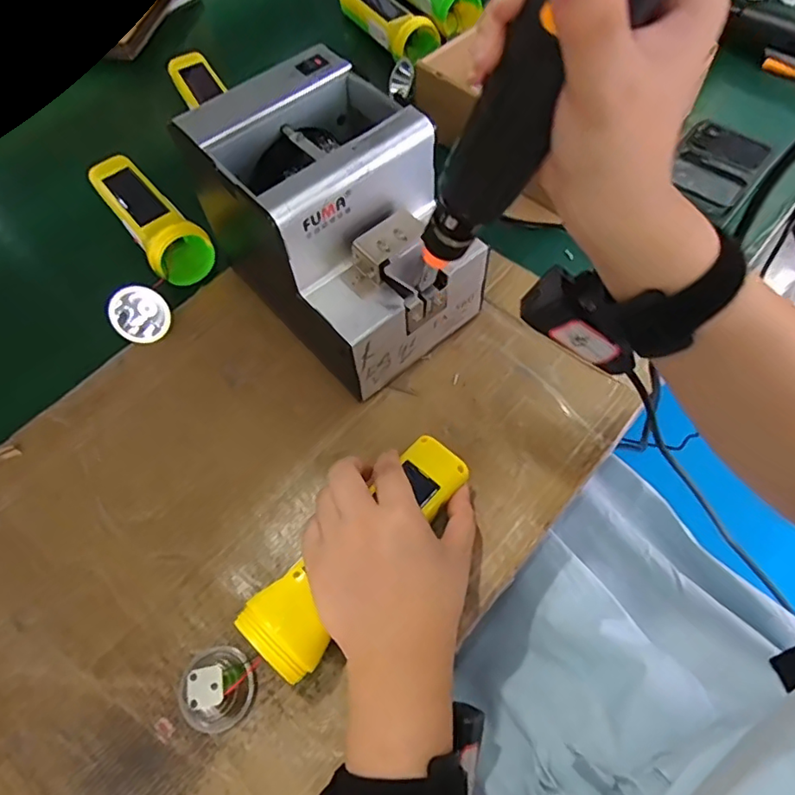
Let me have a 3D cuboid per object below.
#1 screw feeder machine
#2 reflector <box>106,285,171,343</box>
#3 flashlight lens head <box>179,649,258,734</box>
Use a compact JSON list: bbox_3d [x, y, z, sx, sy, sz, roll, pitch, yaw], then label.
[{"bbox_3d":[-0.037,-0.119,0.404,0.118,0.144,0.172,-39,67,-16],"label":"screw feeder machine"},{"bbox_3d":[-0.207,-0.067,0.451,0.042,0.030,0.039,-35,66,-15],"label":"reflector"},{"bbox_3d":[-0.106,0.166,0.320,0.042,0.026,0.042,-1,62,2],"label":"flashlight lens head"}]

